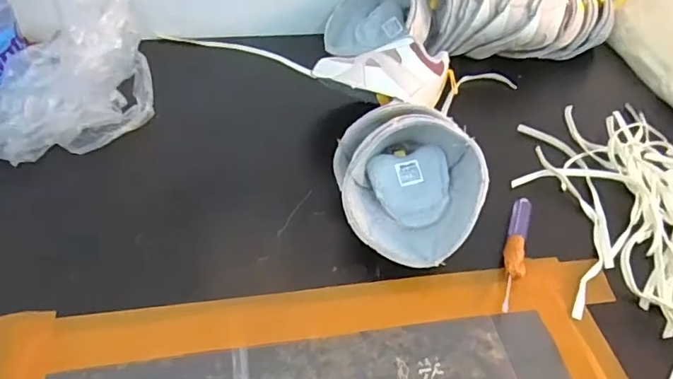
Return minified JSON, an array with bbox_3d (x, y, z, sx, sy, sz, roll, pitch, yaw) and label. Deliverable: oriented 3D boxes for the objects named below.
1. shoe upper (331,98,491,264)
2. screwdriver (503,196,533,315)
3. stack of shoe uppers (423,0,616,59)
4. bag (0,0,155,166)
[{"bbox_3d":[0.059,-0.008,0.446,0.120,0.079,0.134,7,45,1],"label":"shoe upper"},{"bbox_3d":[0.150,0.051,0.446,0.017,0.010,0.116,15,45,9],"label":"screwdriver"},{"bbox_3d":[0.221,-0.218,0.648,0.271,0.094,0.107,-1,45,-7],"label":"stack of shoe uppers"},{"bbox_3d":[-0.244,-0.106,0.478,0.091,0.128,0.175,34,51,26],"label":"bag"}]

